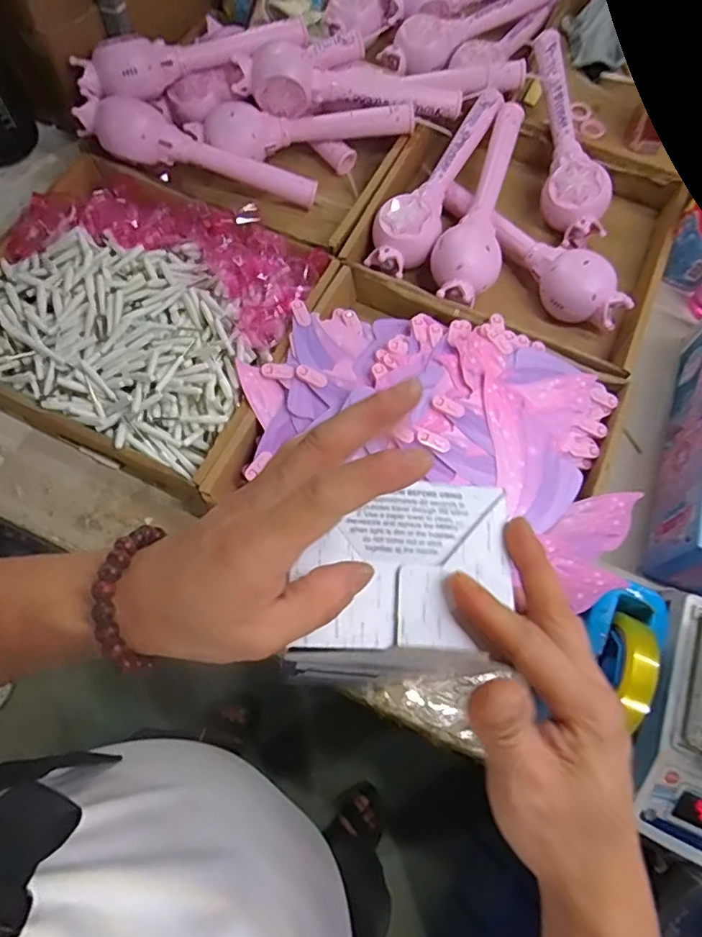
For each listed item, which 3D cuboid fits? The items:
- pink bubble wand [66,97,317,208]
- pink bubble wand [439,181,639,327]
[{"bbox_3d":[-0.197,-0.419,0.738,0.307,0.049,0.064,12,67,-17],"label":"pink bubble wand"},{"bbox_3d":[0.232,-0.284,0.715,0.076,0.053,0.284,-37,74,-15],"label":"pink bubble wand"}]

